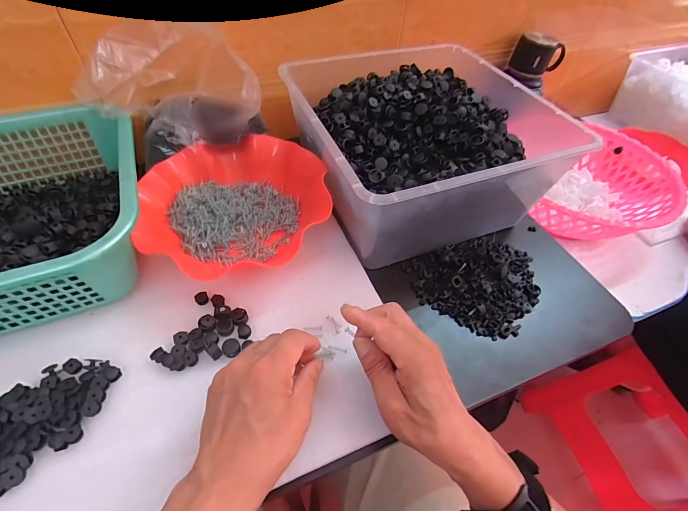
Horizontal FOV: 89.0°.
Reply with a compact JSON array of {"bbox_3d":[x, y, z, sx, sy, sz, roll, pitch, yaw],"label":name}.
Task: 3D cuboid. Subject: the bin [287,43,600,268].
[{"bbox_3d":[0.085,-0.152,0.471,0.268,0.128,0.295,-16,56,-17],"label":"bin"}]

